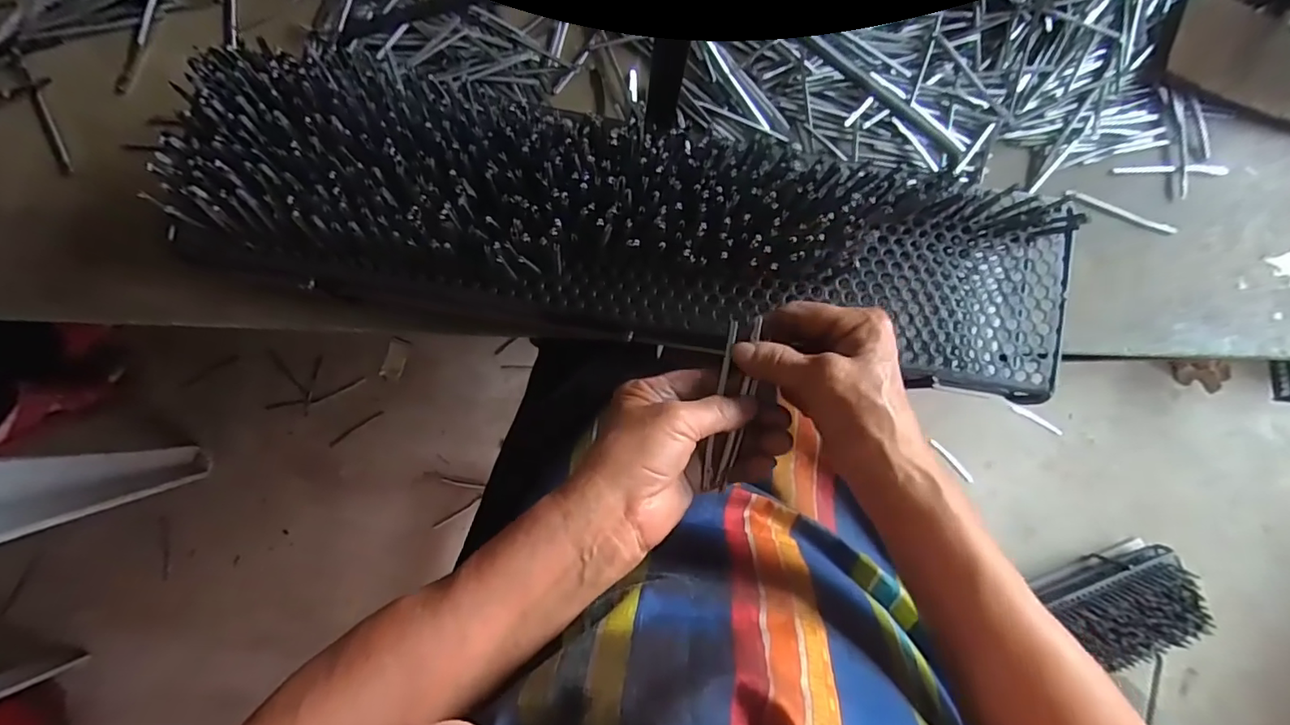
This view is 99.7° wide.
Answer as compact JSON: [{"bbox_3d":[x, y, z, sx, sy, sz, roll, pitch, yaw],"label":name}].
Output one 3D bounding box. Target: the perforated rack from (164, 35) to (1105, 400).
[{"bbox_3d":[0.003,-0.088,0.363,0.598,0.056,0.139,9,88,-3],"label":"perforated rack"}]

